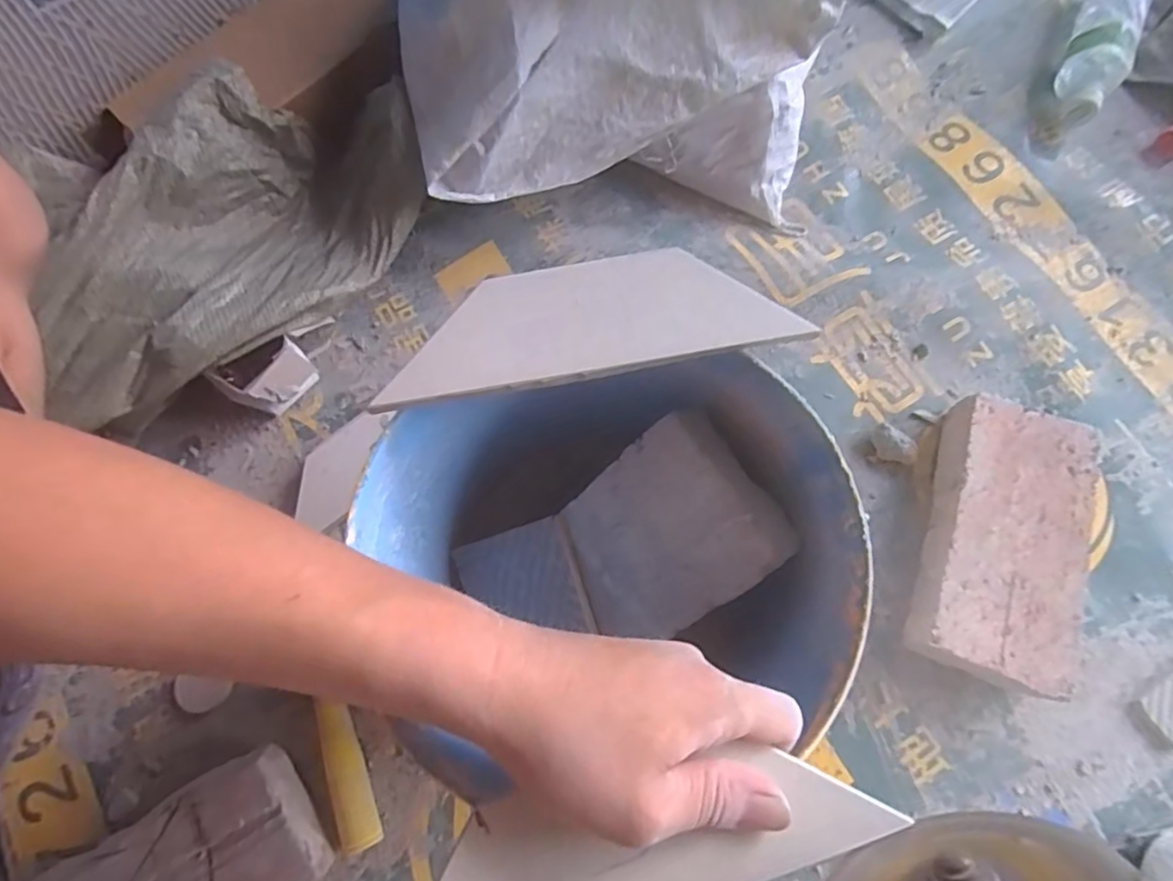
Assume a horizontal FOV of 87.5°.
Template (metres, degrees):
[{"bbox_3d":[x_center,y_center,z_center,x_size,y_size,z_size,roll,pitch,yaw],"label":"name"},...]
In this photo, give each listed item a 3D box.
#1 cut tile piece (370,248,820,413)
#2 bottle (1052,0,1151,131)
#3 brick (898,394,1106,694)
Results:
[{"bbox_3d":[0.000,-0.060,0.299,0.193,0.010,0.059,-11,73,-1],"label":"cut tile piece"},{"bbox_3d":[0.531,-0.412,0.628,0.058,0.057,0.217,25,75,9],"label":"bottle"},{"bbox_3d":[0.330,0.079,0.494,0.110,0.054,0.215,20,75,8],"label":"brick"}]

